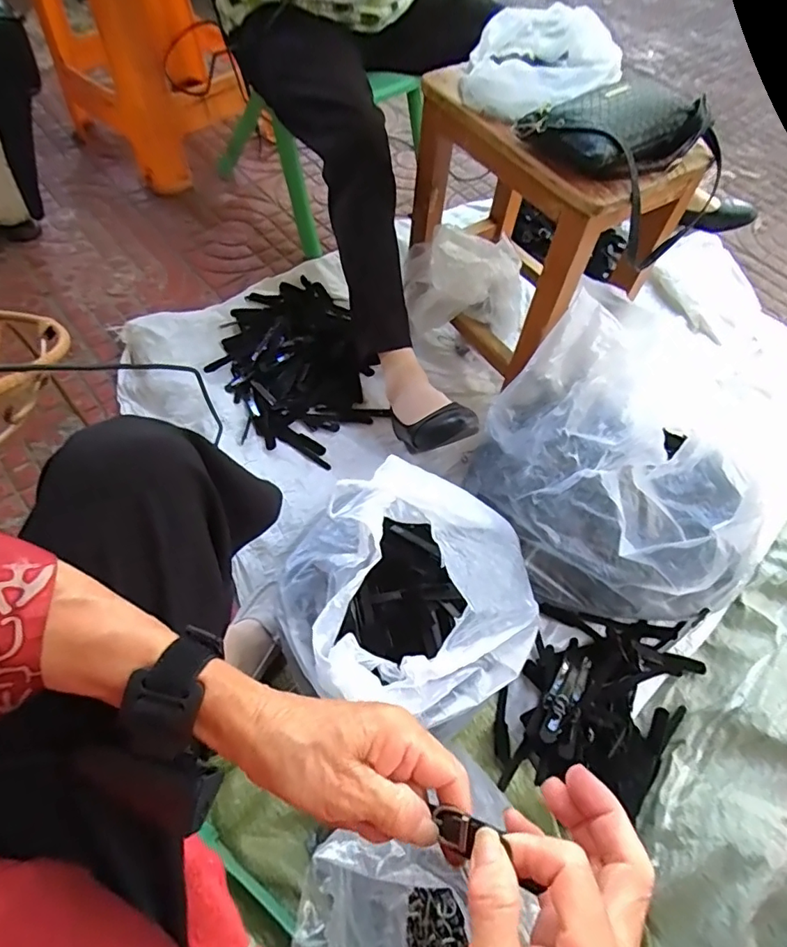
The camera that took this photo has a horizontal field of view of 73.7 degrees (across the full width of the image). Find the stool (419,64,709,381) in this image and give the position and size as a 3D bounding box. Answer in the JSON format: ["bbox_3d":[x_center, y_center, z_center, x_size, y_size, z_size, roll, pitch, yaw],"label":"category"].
[{"bbox_3d":[0.205,-0.355,0.773,0.223,0.319,0.315,-29,65,-17],"label":"stool"}]

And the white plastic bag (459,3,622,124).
[{"bbox_3d":[0.179,-0.497,0.638,0.174,0.064,0.175,16,62,8],"label":"white plastic bag"}]

